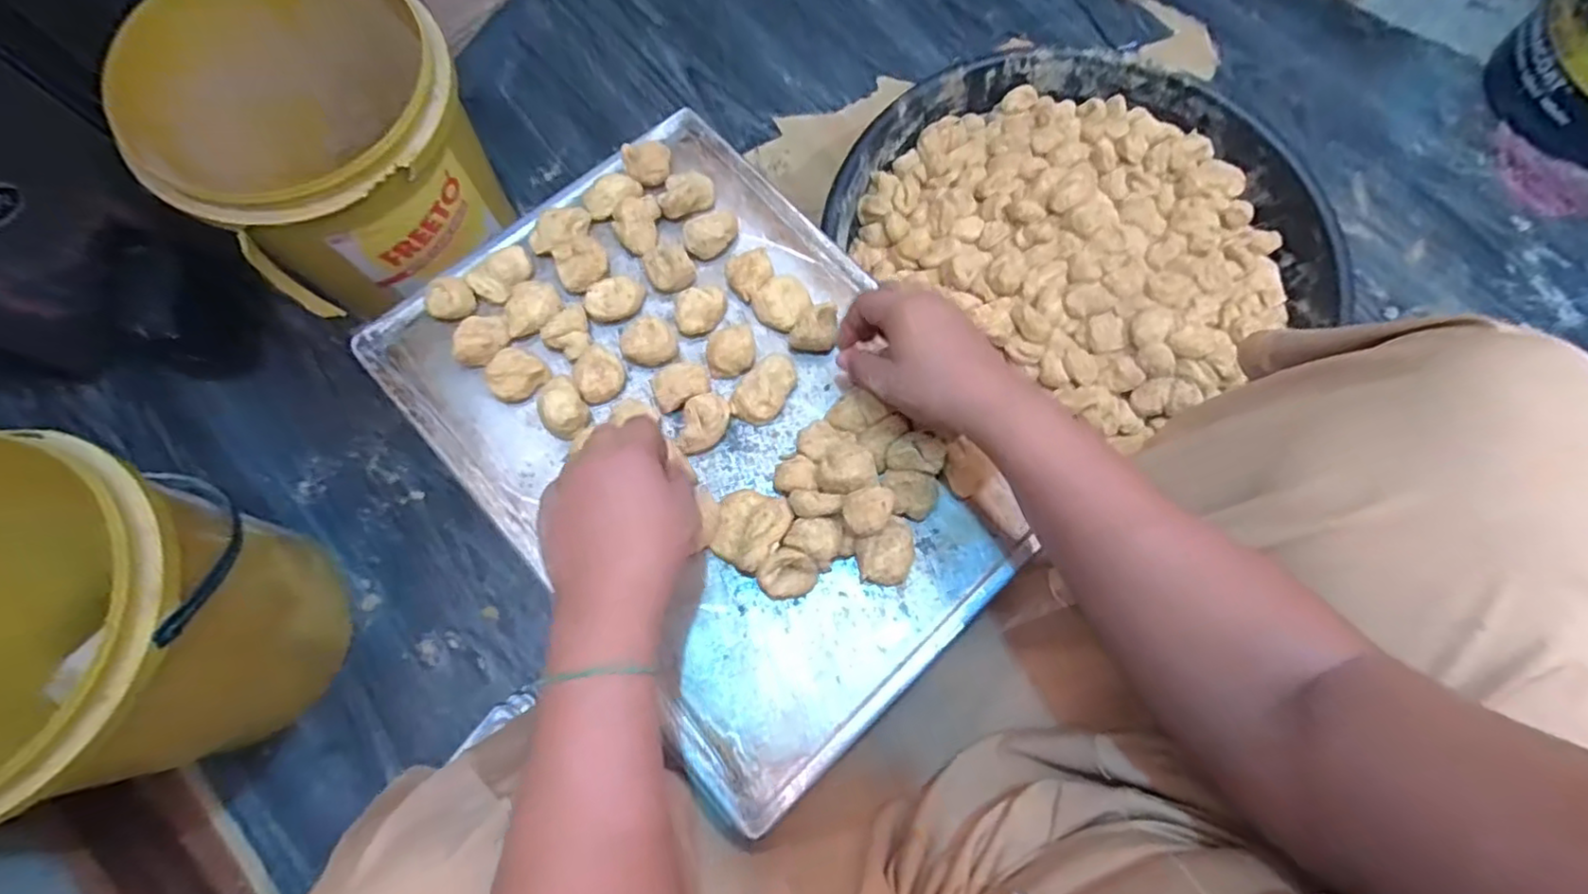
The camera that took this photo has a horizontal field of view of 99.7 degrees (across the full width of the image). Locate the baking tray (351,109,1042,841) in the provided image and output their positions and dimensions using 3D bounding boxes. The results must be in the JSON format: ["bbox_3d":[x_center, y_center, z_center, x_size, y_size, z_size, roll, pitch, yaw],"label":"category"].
[{"bbox_3d":[-0.054,-0.023,0.473,0.314,0.038,0.432,-41,76,-10],"label":"baking tray"}]

